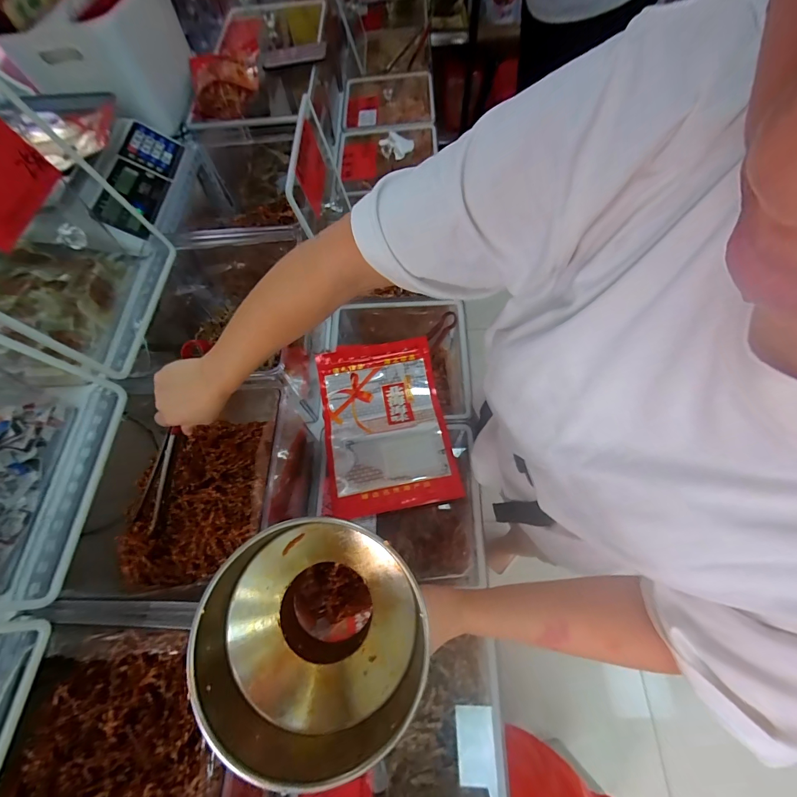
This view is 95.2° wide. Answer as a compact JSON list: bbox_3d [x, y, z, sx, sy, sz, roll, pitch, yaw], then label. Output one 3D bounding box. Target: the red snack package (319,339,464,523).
[{"bbox_3d":[-0.028,0.046,0.709,0.232,0.060,0.337,-11,65,-2],"label":"red snack package"}]

